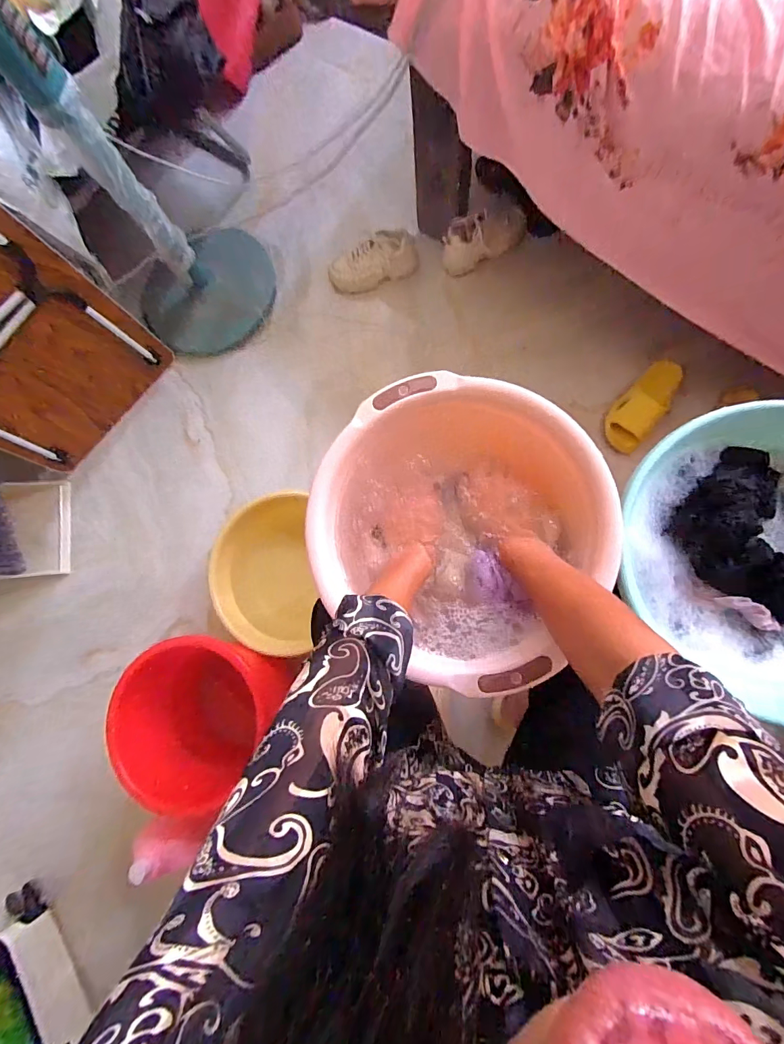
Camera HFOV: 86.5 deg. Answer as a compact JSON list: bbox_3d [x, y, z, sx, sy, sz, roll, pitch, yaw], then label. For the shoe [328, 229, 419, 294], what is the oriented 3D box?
[{"bbox_3d":[-0.053,-0.707,1.149,0.241,0.097,0.103,-15,82,5],"label":"shoe"}]

